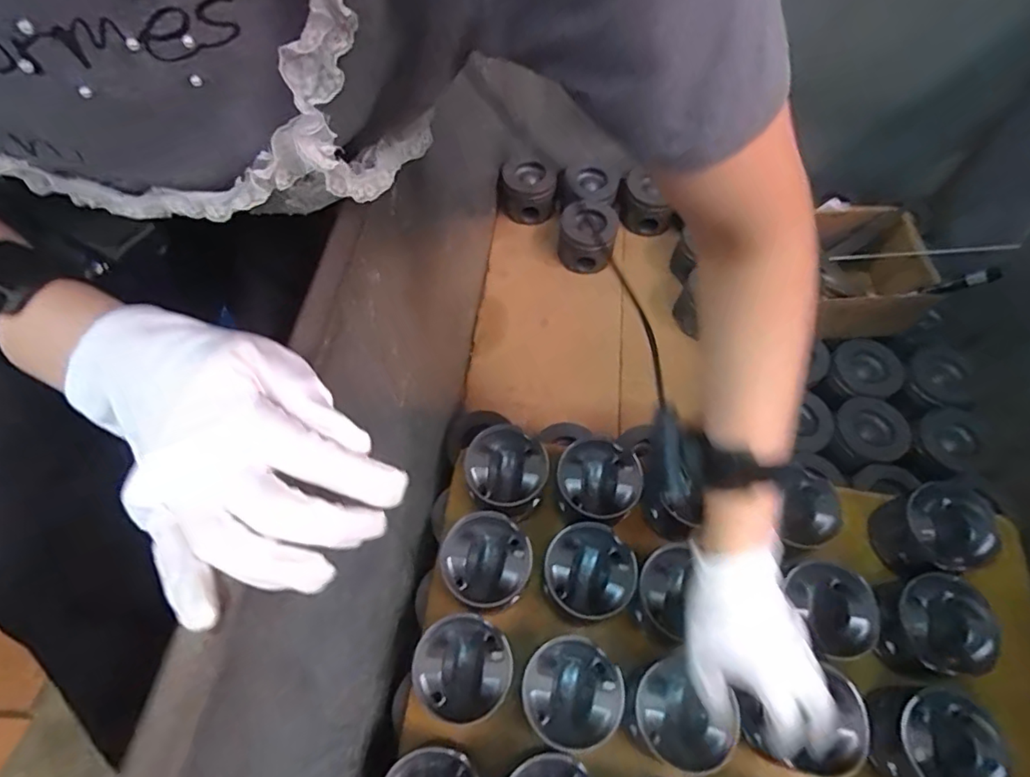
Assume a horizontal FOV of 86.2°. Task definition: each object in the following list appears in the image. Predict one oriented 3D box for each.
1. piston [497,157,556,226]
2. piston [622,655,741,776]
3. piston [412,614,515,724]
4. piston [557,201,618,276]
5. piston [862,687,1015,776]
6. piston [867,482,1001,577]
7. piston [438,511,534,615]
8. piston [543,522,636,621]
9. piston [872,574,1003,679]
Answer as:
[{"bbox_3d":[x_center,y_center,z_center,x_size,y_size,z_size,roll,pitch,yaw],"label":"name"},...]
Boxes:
[{"bbox_3d":[0.020,-0.322,0.907,0.095,0.082,0.074,1,62,0],"label":"piston"},{"bbox_3d":[0.149,0.297,0.507,0.092,0.066,0.094,0,62,-1],"label":"piston"},{"bbox_3d":[-0.048,0.264,0.522,0.085,0.072,0.088,0,62,-1],"label":"piston"},{"bbox_3d":[0.114,-0.238,0.867,0.083,0.079,0.086,0,62,-1],"label":"piston"},{"bbox_3d":[0.383,0.328,0.509,0.085,0.086,0.084,0,62,-1],"label":"piston"},{"bbox_3d":[0.448,0.158,0.598,0.090,0.077,0.088,0,62,-1],"label":"piston"},{"bbox_3d":[-0.028,0.181,0.566,0.090,0.070,0.089,0,62,-1],"label":"piston"},{"bbox_3d":[0.073,0.190,0.565,0.089,0.073,0.083,0,62,-1],"label":"piston"},{"bbox_3d":[0.408,0.240,0.554,0.088,0.083,0.086,0,62,-1],"label":"piston"}]

